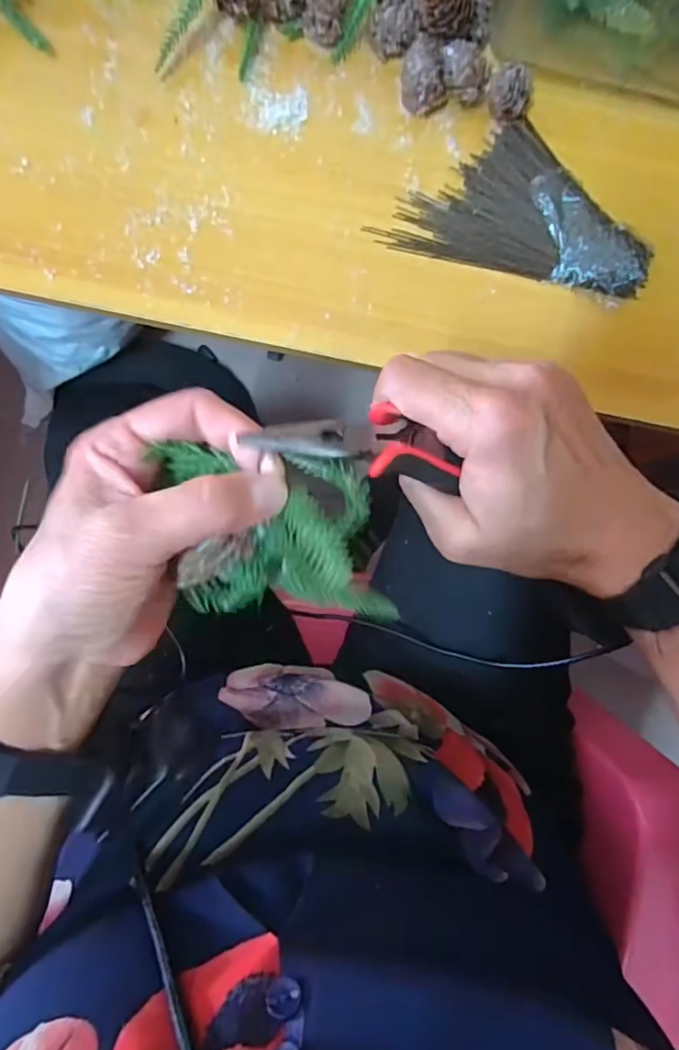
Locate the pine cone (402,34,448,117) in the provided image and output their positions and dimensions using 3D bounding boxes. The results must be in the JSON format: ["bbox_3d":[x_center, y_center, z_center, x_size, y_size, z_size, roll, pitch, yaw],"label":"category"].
[{"bbox_3d":[0.048,-0.252,0.309,0.025,0.020,0.033,-4,92,-1],"label":"pine cone"}]

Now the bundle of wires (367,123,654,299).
[{"bbox_3d":[0.105,-0.186,0.313,0.149,0.017,0.081,13,92,-1],"label":"bundle of wires"}]

